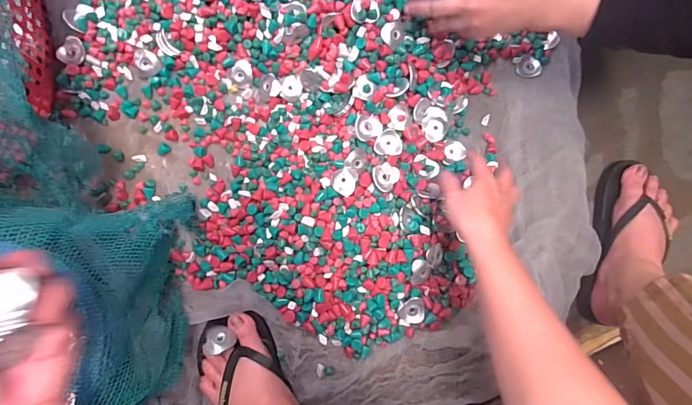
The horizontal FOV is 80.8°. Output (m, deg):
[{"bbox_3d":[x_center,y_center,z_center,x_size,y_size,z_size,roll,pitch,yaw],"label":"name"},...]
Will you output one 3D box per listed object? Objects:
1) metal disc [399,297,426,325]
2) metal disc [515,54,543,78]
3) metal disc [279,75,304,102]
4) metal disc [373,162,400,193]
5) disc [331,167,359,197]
[{"bbox_3d":[0.087,0.142,0.535,0.033,0.005,0.032,0,87,-5],"label":"metal disc"},{"bbox_3d":[0.267,-0.196,0.591,0.033,0.004,0.032,0,88,15],"label":"metal disc"},{"bbox_3d":[-0.073,-0.154,0.548,0.029,0.007,0.034,10,99,1],"label":"metal disc"},{"bbox_3d":[0.050,-0.034,0.526,0.033,0.008,0.034,0,87,-5],"label":"metal disc"},{"bbox_3d":[-0.002,-0.028,0.521,0.032,0.008,0.037,26,105,6],"label":"disc"}]

